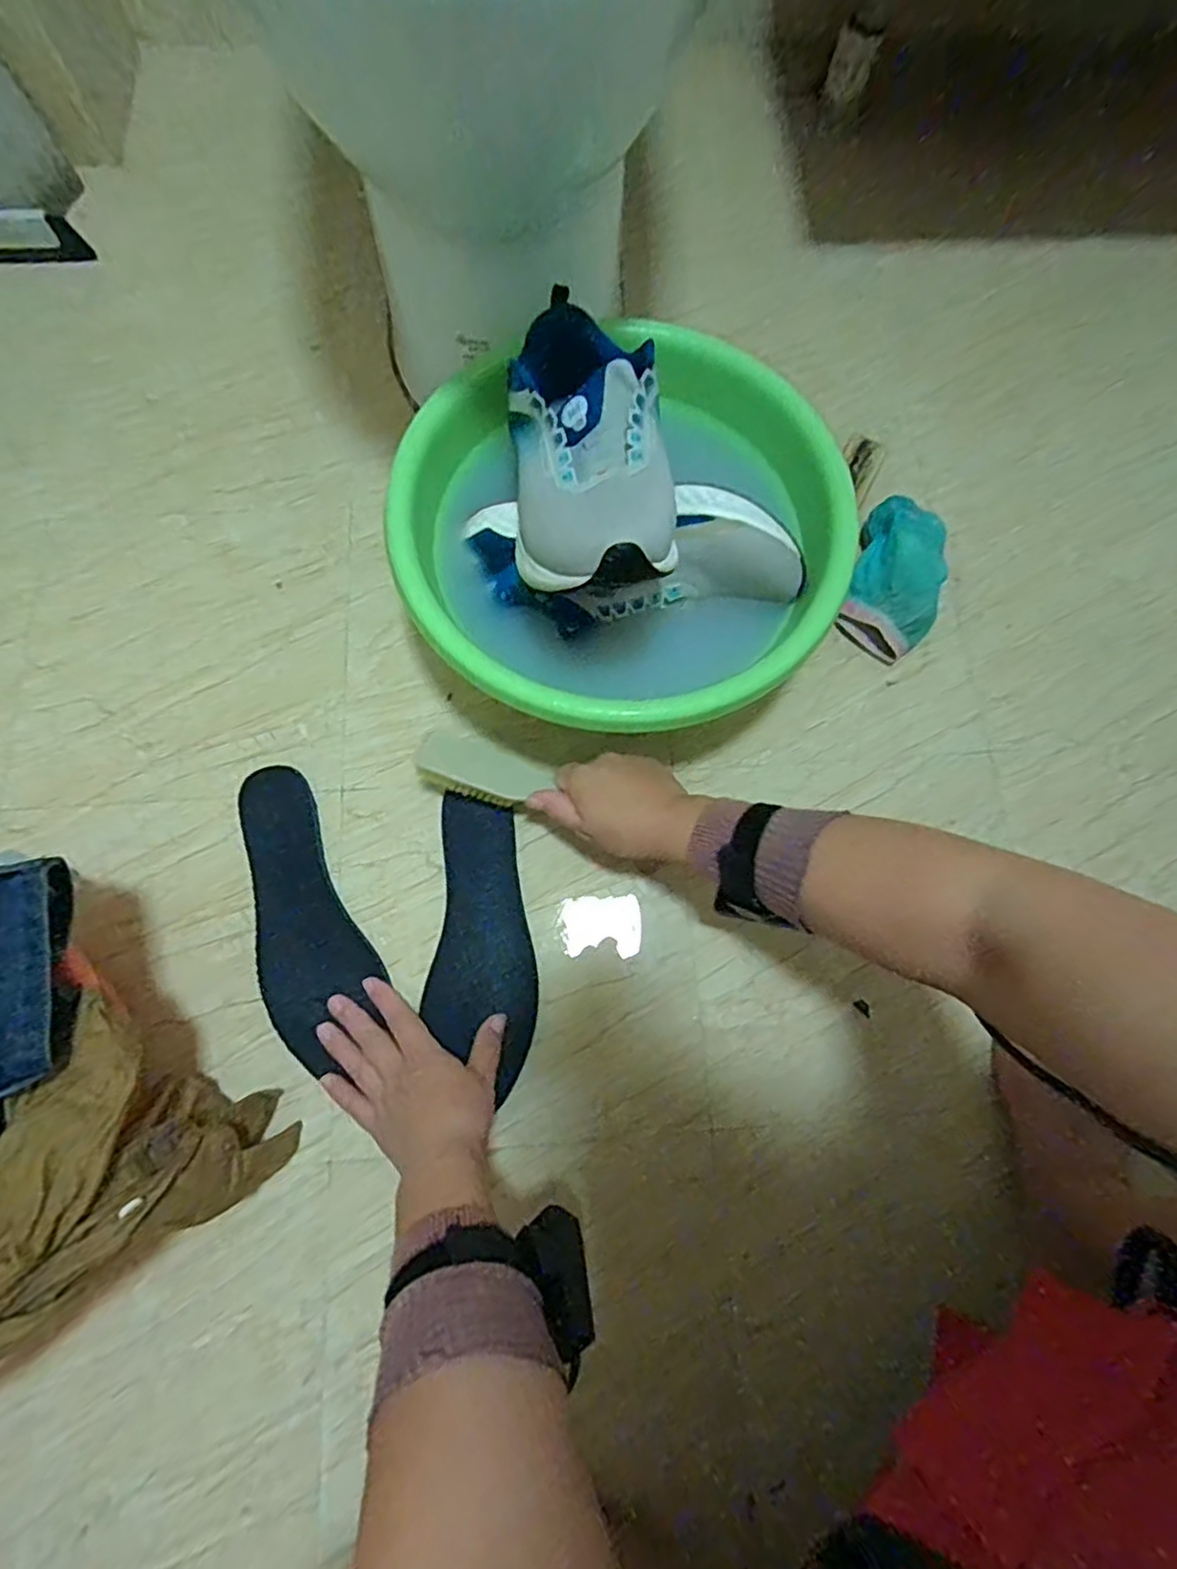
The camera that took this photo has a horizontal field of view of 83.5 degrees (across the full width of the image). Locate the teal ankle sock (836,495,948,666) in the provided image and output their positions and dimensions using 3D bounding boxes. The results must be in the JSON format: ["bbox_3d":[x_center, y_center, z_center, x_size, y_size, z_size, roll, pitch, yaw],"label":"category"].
[{"bbox_3d":[0.301,-0.206,0.646,0.084,0.054,0.163,19,74,3],"label":"teal ankle sock"}]

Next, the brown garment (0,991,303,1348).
[{"bbox_3d":[-0.344,0.241,0.415,0.199,0.203,0.153,-26,77,-9],"label":"brown garment"}]

